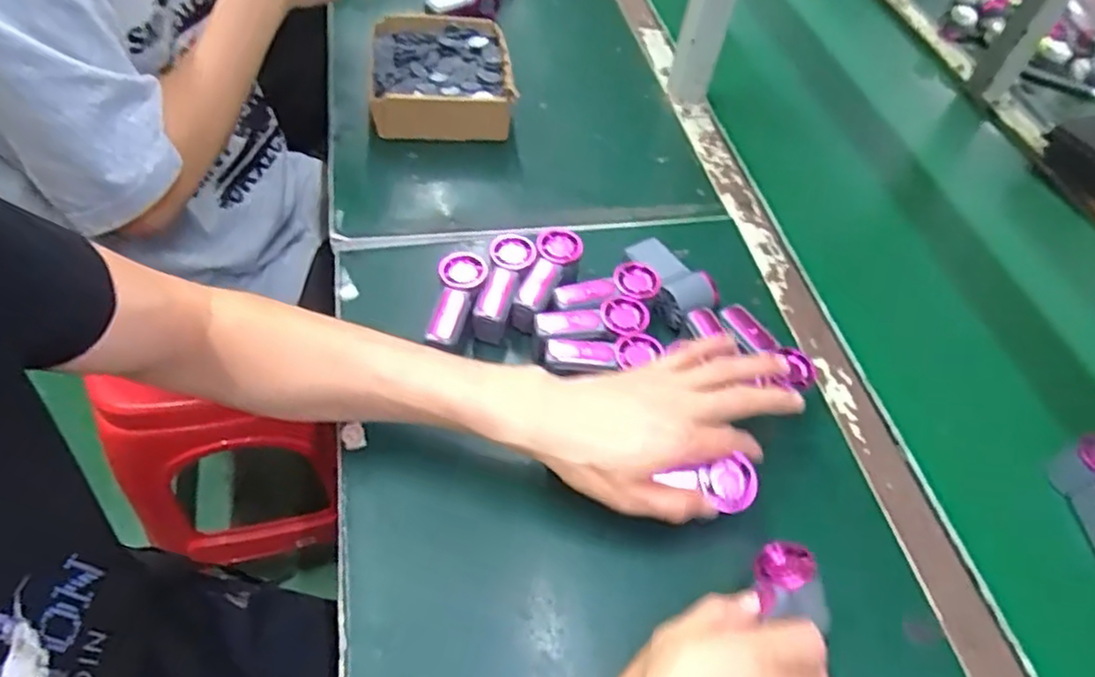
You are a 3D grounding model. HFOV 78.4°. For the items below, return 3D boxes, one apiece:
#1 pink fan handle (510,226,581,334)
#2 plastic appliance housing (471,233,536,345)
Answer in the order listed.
[{"bbox_3d":[0.000,-0.047,0.586,0.040,0.040,0.099,14,52,6],"label":"pink fan handle"},{"bbox_3d":[-0.036,-0.044,0.585,0.038,0.040,0.102,9,52,2],"label":"plastic appliance housing"}]

